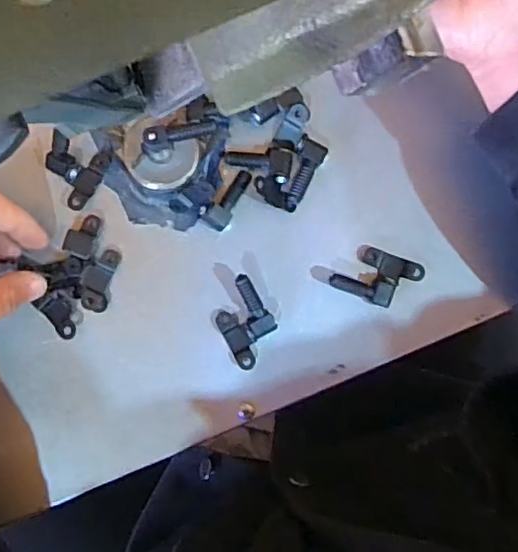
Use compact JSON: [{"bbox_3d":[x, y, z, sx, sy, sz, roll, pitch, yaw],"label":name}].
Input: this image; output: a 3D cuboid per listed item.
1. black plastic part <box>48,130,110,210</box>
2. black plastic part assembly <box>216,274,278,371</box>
[{"bbox_3d":[-0.101,-0.056,0.324,0.029,0.014,0.034,24,89,-2],"label":"black plastic part"},{"bbox_3d":[-0.007,0.026,0.329,0.029,0.013,0.047,-28,91,-2],"label":"black plastic part assembly"}]

